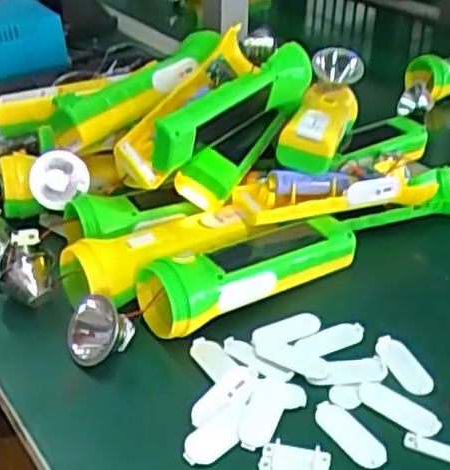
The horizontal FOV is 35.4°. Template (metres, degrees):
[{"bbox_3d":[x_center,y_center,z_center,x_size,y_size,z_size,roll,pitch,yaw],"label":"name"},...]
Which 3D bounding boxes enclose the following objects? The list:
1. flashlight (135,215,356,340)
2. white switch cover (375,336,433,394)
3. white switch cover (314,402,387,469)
[{"bbox_3d":[0.020,0.024,0.487,0.168,0.042,0.048,-18,38,-27],"label":"flashlight"},{"bbox_3d":[0.112,0.081,0.442,0.019,0.006,0.048,-12,35,-19],"label":"white switch cover"},{"bbox_3d":[0.070,0.111,0.396,0.018,0.004,0.051,-19,38,-27],"label":"white switch cover"}]

